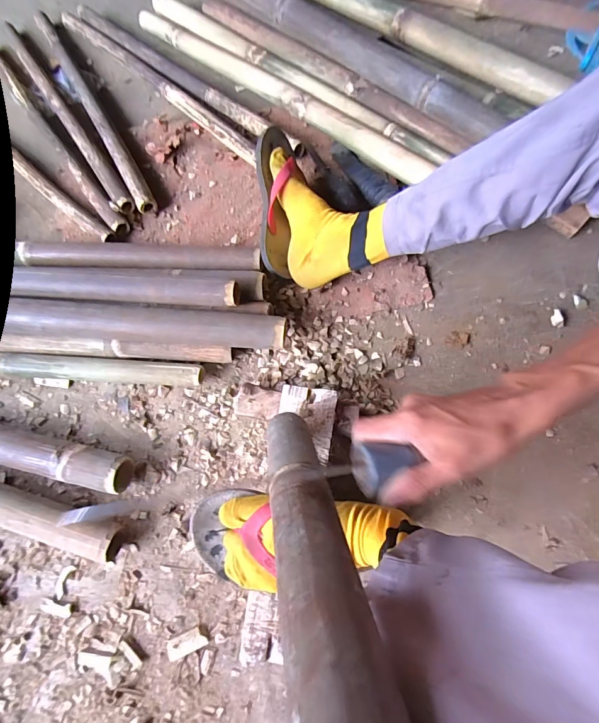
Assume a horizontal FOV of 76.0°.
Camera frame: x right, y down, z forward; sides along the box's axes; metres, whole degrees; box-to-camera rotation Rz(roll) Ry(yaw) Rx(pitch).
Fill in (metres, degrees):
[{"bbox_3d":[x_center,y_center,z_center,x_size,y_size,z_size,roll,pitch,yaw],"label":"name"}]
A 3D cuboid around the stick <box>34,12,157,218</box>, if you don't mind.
[{"bbox_3d":[-0.418,-0.519,0.759,0.032,0.043,0.655,-29,72,-8],"label":"stick"}]

